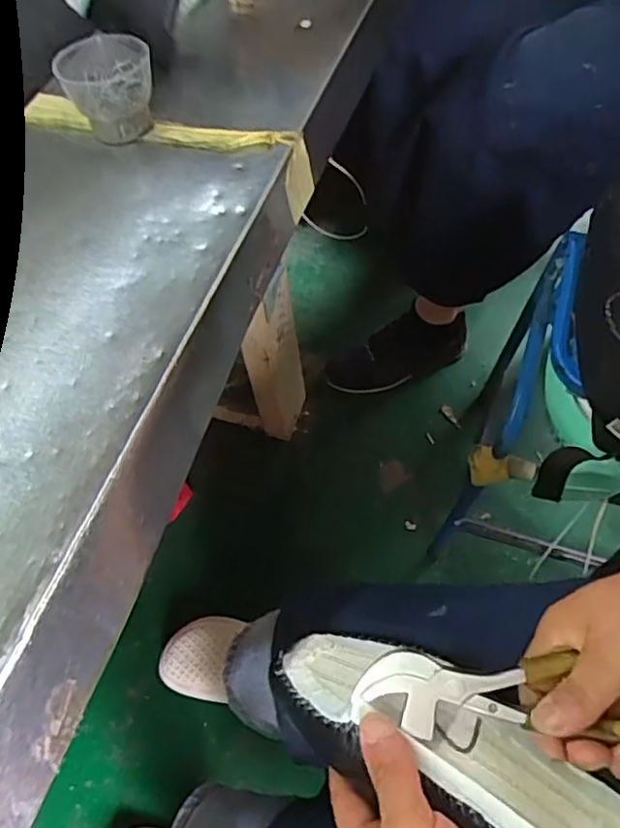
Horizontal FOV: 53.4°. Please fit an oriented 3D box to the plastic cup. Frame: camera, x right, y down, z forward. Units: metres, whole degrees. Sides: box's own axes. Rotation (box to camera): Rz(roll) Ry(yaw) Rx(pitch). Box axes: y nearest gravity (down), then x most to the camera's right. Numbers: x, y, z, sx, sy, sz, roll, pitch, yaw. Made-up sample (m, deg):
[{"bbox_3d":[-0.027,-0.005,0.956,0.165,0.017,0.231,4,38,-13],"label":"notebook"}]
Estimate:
[{"bbox_3d":[-0.143,-0.231,0.440,0.064,0.049,0.057,-17,61,-7],"label":"plastic cup"}]

